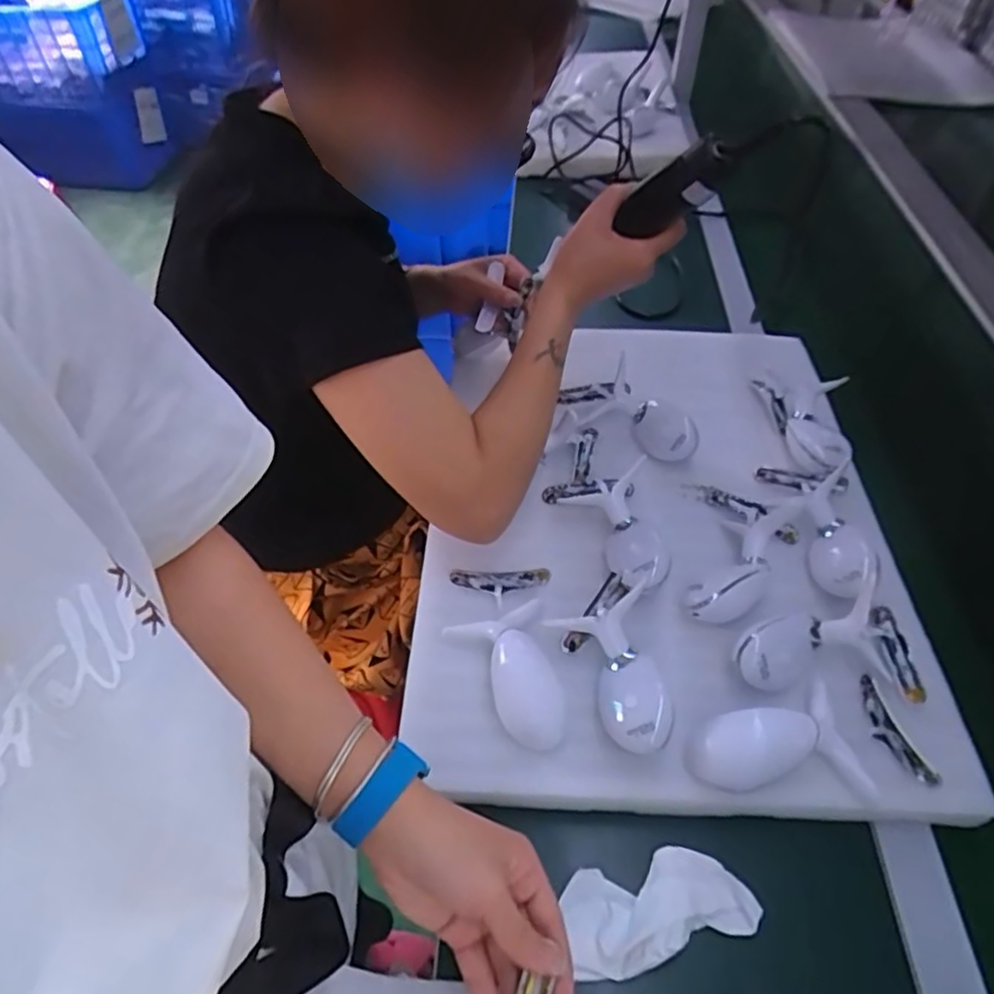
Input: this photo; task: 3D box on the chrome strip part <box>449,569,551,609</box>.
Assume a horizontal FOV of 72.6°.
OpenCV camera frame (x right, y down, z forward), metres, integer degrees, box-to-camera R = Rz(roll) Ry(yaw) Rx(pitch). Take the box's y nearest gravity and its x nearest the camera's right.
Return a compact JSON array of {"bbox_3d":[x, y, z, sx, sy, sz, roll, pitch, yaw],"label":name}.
[{"bbox_3d":[0.003,0.073,0.563,0.082,0.015,0.029,-1,50,-2],"label":"chrome strip part"}]

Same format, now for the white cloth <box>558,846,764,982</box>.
[{"bbox_3d":[0.105,0.260,0.431,0.120,0.033,0.062,-7,50,-8],"label":"white cloth"}]

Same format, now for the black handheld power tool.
[{"bbox_3d":[0.135,-0.233,0.521,0.026,0.104,0.039,-43,103,-31],"label":"black handheld power tool"}]

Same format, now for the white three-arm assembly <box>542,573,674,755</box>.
[{"bbox_3d":[0.097,0.123,0.496,0.070,0.042,0.115,-20,53,-18],"label":"white three-arm assembly"}]

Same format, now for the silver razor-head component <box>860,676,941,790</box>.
[{"bbox_3d":[0.277,0.165,0.475,0.021,0.010,0.078,-12,51,-12],"label":"silver razor-head component"}]

